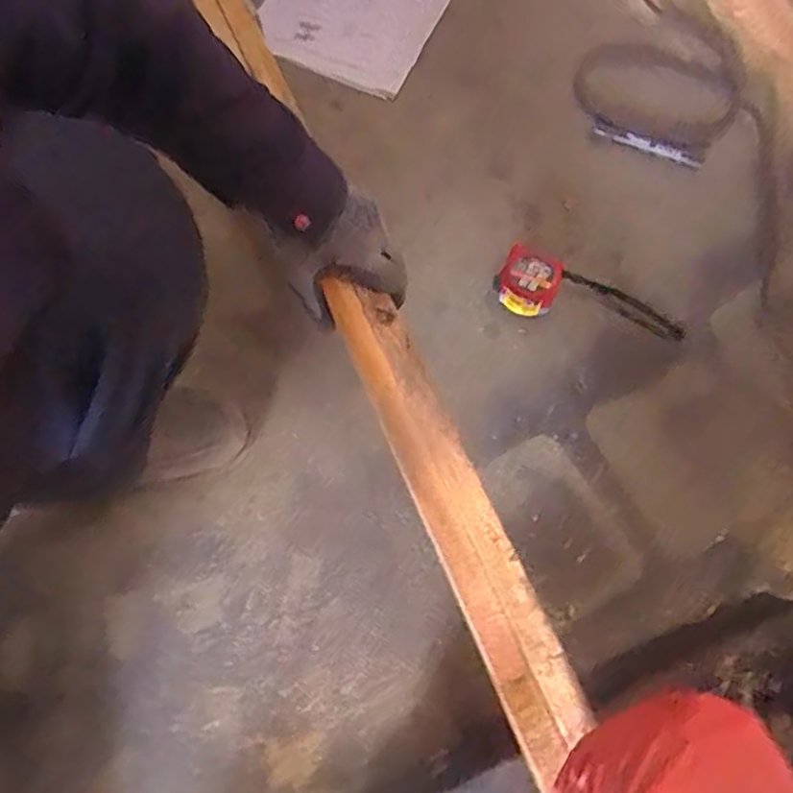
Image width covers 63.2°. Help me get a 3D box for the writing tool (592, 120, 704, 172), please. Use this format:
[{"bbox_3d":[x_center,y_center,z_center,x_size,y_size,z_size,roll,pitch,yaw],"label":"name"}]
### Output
[{"bbox_3d":[0.284,-0.288,0.727,0.125,0.013,0.017,26,75,9],"label":"writing tool"}]

